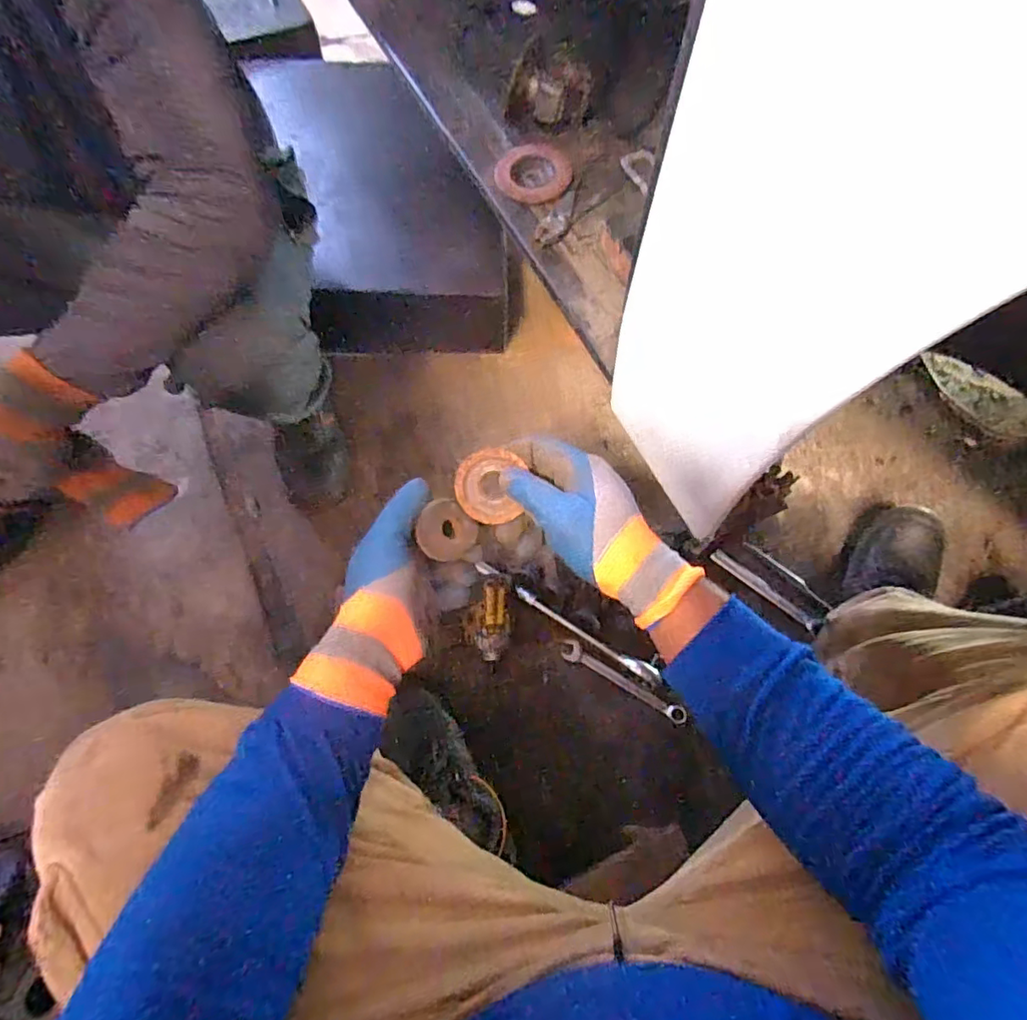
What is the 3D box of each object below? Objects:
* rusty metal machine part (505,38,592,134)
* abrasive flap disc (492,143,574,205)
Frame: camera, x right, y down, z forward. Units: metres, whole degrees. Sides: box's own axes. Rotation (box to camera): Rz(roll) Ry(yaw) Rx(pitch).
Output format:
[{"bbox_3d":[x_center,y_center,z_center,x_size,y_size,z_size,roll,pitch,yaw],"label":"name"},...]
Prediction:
[{"bbox_3d":[0.045,-0.522,0.695,0.100,0.058,0.076,9,66,1],"label":"rusty metal machine part"},{"bbox_3d":[0.024,-0.416,0.685,0.107,0.020,0.087,-39,74,-17],"label":"abrasive flap disc"}]

